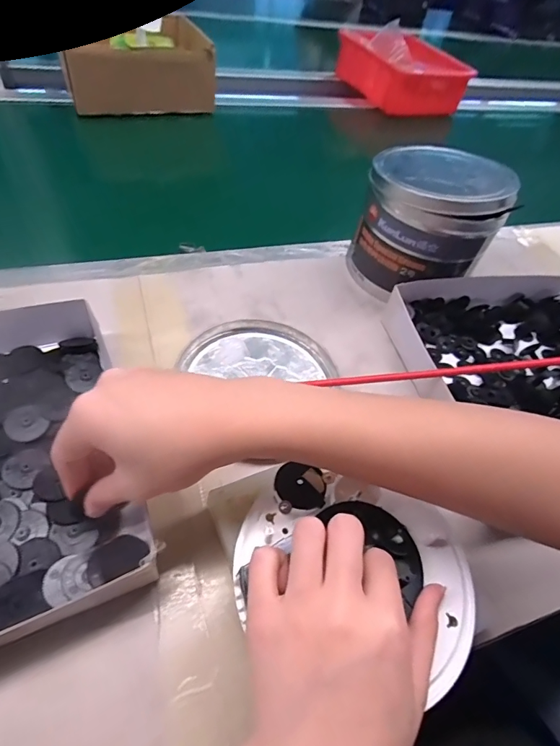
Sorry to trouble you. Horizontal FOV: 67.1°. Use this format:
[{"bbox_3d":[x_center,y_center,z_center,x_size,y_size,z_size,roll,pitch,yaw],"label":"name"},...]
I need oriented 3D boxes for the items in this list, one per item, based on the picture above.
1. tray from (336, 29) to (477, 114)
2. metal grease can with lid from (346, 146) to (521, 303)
[{"bbox_3d":[0.238,-0.590,0.827,0.192,0.072,0.237,-10,53,-17],"label":"tray"},{"bbox_3d":[0.137,-0.138,0.409,0.117,0.119,0.101,-4,51,-15],"label":"metal grease can with lid"}]

